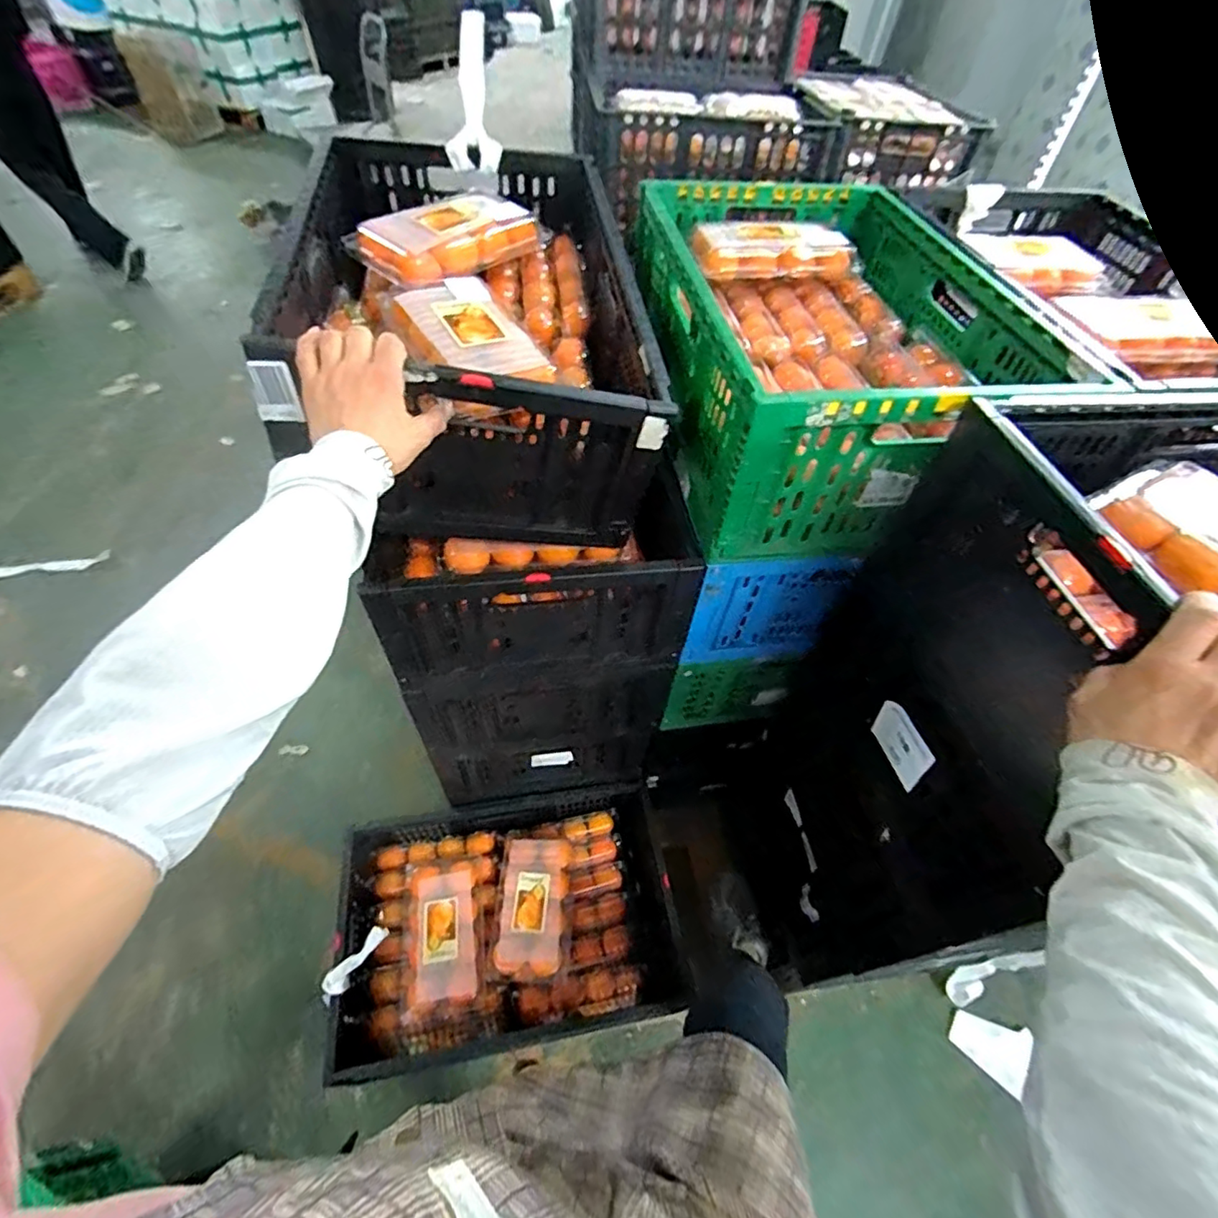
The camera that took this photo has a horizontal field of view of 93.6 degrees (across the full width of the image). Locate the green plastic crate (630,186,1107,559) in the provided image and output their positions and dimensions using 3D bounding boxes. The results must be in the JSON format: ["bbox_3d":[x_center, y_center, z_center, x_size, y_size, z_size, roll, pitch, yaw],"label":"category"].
[{"bbox_3d":[0.264,-0.352,0.763,0.378,0.200,0.552,-5,52,-7],"label":"green plastic crate"}]

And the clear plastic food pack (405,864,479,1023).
[{"bbox_3d":[-0.291,0.563,0.992,0.119,0.055,0.220,-9,53,-10],"label":"clear plastic food pack"}]

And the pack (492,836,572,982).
[{"bbox_3d":[-0.138,0.525,1.017,0.131,0.064,0.223,2,52,-2],"label":"pack"}]

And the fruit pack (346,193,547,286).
[{"bbox_3d":[-0.199,-0.480,0.736,0.142,0.046,0.228,36,58,22],"label":"fruit pack"}]

